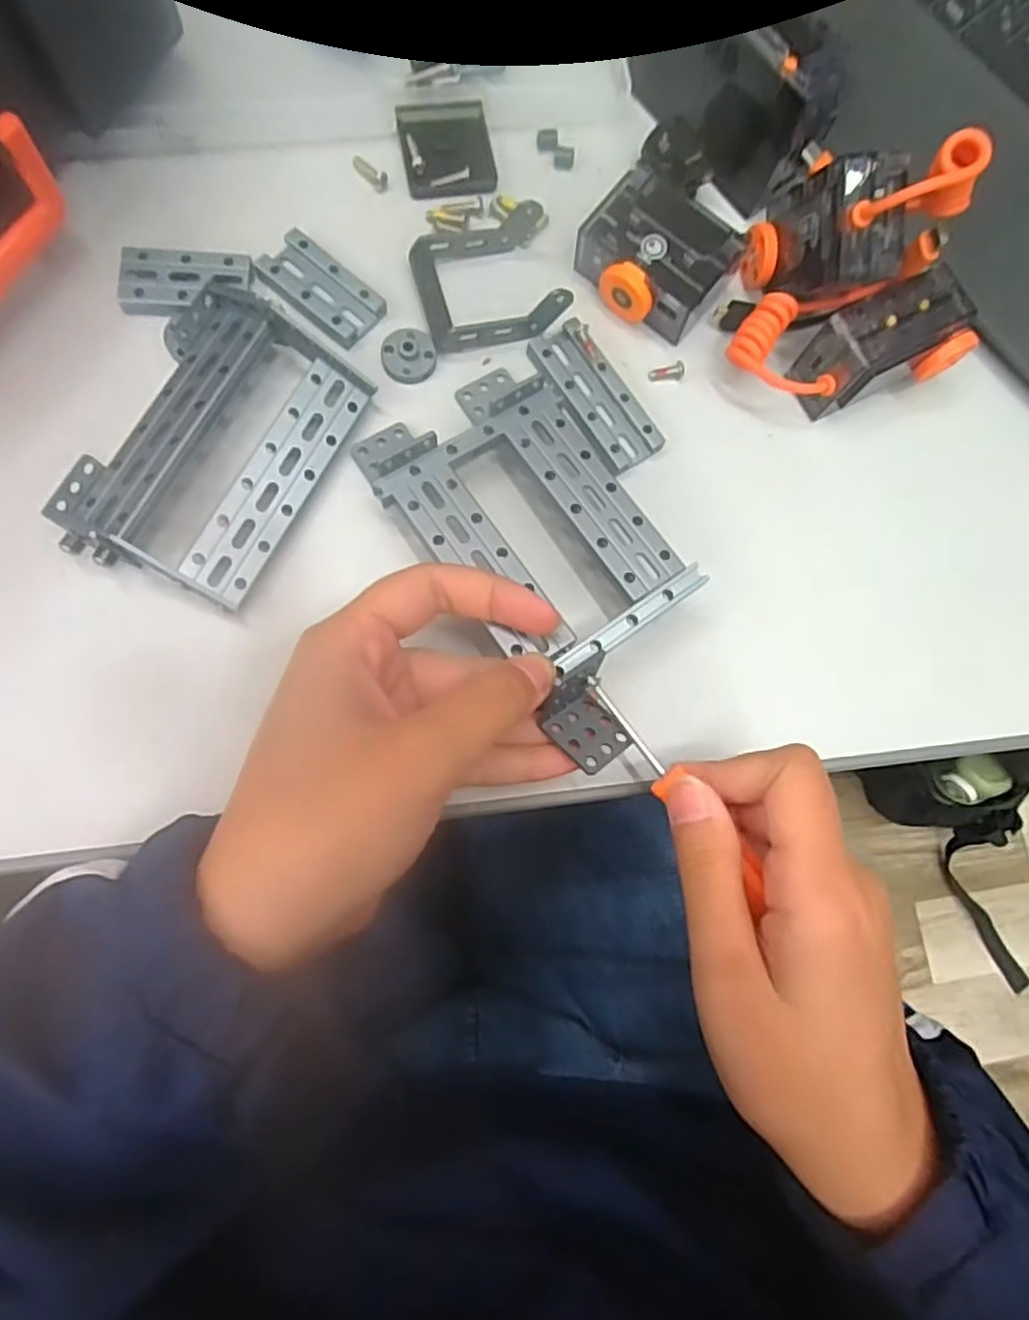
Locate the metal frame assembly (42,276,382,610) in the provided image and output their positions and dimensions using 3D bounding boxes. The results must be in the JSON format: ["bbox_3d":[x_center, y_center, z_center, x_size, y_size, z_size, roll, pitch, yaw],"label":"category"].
[{"bbox_3d":[-0.106,-0.077,0.253,0.068,0.037,0.107,27,77,0],"label":"metal frame assembly"}]

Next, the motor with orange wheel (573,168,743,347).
[{"bbox_3d":[0.057,-0.164,0.287,0.054,0.025,0.048,40,78,3],"label":"motor with orange wheel"}]

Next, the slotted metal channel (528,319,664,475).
[{"bbox_3d":[0.032,-0.106,0.283,0.026,0.010,0.063,-33,84,-11],"label":"slotted metal channel"}]

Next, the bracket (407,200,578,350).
[{"bbox_3d":[-0.011,-0.154,0.282,0.055,0.018,0.048,-15,81,-9],"label":"bracket"}]

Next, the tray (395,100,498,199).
[{"bbox_3d":[-0.029,-0.217,0.298,0.037,0.004,0.043,-10,80,-8],"label":"tray"}]

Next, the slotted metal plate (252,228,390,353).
[{"bbox_3d":[-0.077,-0.147,0.282,0.048,0.013,0.027,42,78,3],"label":"slotted metal plate"}]

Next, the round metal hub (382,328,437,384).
[{"bbox_3d":[-0.042,-0.121,0.279,0.021,0.005,0.021,1,79,-6],"label":"round metal hub"}]

